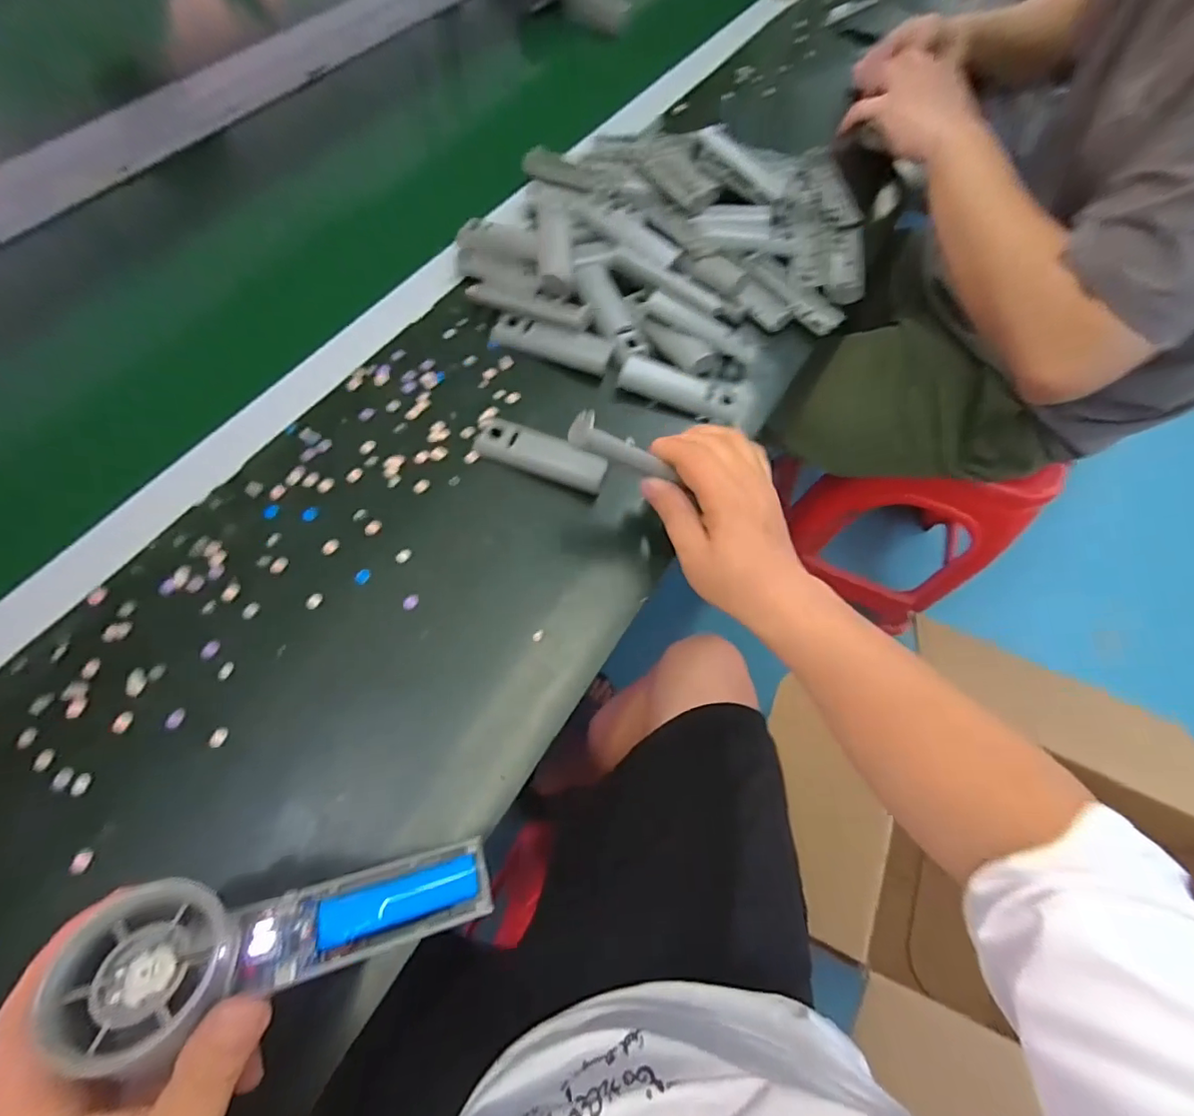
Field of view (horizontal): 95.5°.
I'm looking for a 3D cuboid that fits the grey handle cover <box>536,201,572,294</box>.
[{"bbox_3d":[-0.038,-0.282,0.485,0.028,0.019,0.098,-2,66,-6],"label":"grey handle cover"}]

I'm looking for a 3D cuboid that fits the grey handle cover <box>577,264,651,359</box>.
[{"bbox_3d":[0.014,-0.220,0.482,0.033,0.014,0.098,-22,77,-11],"label":"grey handle cover"}]

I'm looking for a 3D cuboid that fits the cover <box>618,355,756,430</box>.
[{"bbox_3d":[0.075,-0.142,0.457,0.113,0.031,0.026,14,62,-8],"label":"cover"}]

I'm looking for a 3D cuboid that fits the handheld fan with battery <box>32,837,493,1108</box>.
[{"bbox_3d":[-0.127,0.160,0.234,0.154,0.049,0.056,-3,60,-25],"label":"handheld fan with battery"}]

